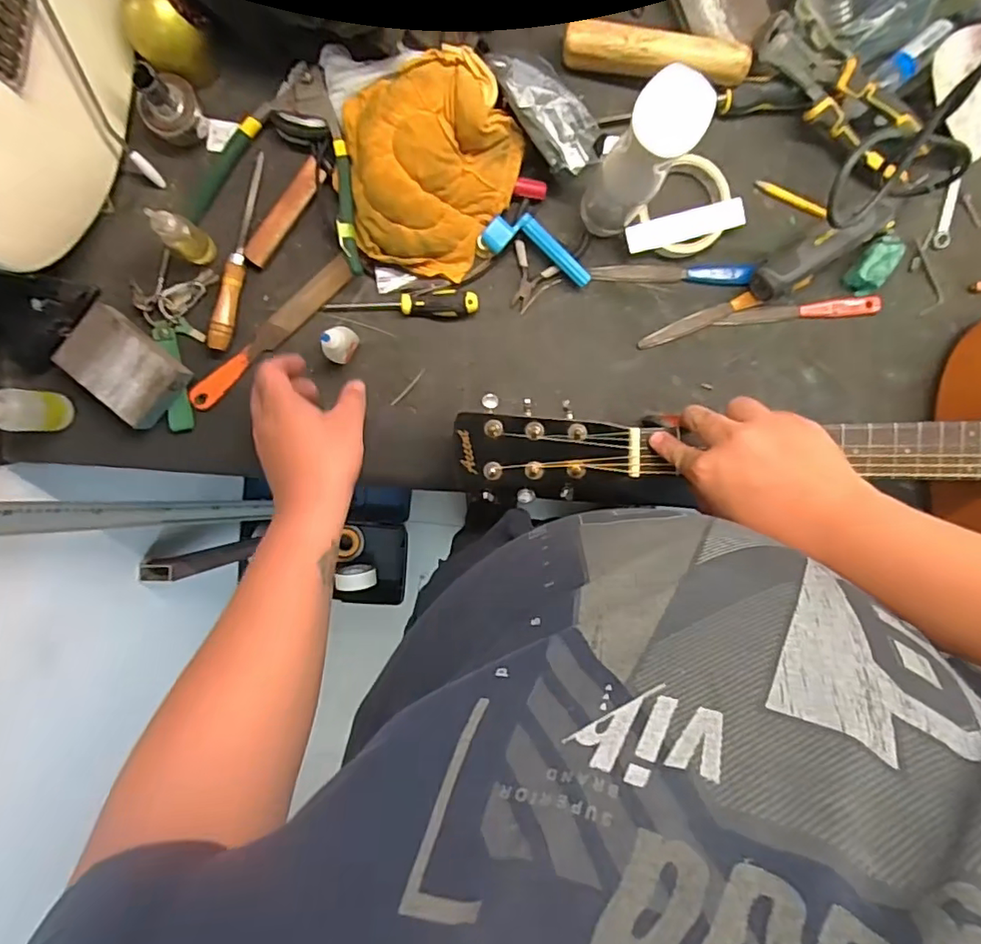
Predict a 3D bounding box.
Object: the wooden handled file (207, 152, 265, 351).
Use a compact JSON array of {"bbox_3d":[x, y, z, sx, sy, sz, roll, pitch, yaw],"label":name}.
[{"bbox_3d":[-0.241,-0.210,0.539,0.020,0.018,0.188,13,95,-5],"label":"wooden handled file"}]

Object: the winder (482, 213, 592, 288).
[{"bbox_3d":[0.050,-0.220,0.554,0.111,0.025,0.040,20,95,-5],"label":"winder"}]

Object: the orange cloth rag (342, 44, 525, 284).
[{"bbox_3d":[-0.059,-0.279,0.519,0.154,0.073,0.167,20,94,-5],"label":"orange cloth rag"}]

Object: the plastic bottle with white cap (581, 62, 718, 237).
[{"bbox_3d":[0.121,-0.257,0.475,0.050,0.186,0.052,0,96,-3],"label":"plastic bottle with white cap"}]

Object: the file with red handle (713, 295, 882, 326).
[{"bbox_3d":[0.322,-0.166,0.588,0.169,0.006,0.020,-7,96,-3],"label":"file with red handle"}]

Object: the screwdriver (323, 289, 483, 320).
[{"bbox_3d":[-0.088,-0.166,0.555,0.149,0.023,0.026,-1,96,-3],"label":"screwdriver"}]

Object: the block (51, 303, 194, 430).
[{"bbox_3d":[-0.350,-0.101,0.539,0.104,0.029,0.073,41,92,-7],"label":"block"}]

